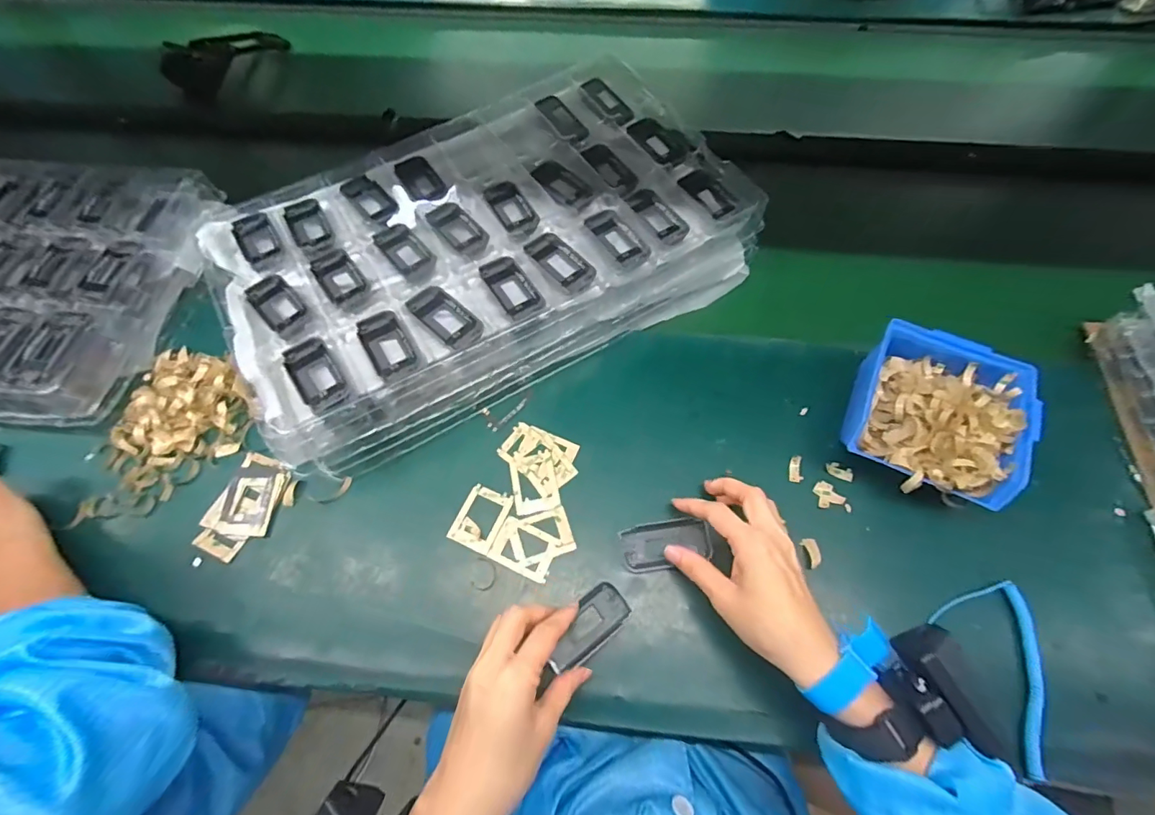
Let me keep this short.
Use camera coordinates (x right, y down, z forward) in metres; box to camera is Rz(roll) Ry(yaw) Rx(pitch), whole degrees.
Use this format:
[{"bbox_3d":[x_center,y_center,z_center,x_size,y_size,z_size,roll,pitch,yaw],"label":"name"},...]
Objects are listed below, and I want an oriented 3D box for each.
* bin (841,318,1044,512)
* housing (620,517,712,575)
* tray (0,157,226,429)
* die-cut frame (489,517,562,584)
[{"bbox_3d":[0.311,0.007,0.429,0.127,0.068,0.143,27,66,13],"label":"bin"},{"bbox_3d":[0.076,0.117,0.415,0.075,0.007,0.039,-12,64,-7],"label":"housing"},{"bbox_3d":[-0.686,-0.142,0.521,0.519,0.067,0.302,5,63,3],"label":"tray"},{"bbox_3d":[-0.045,0.122,0.416,0.054,0.004,0.039,23,66,11],"label":"die-cut frame"}]

